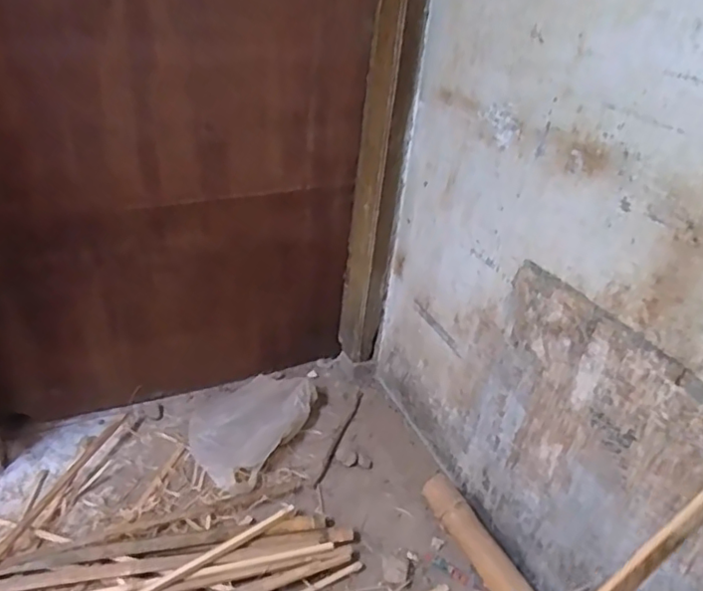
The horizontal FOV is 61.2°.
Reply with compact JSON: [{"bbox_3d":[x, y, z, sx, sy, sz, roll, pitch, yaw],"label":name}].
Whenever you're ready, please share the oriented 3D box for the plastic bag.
[{"bbox_3d":[-0.247,0.286,1.356,0.240,0.067,0.327,21,36,21],"label":"plastic bag"}]

